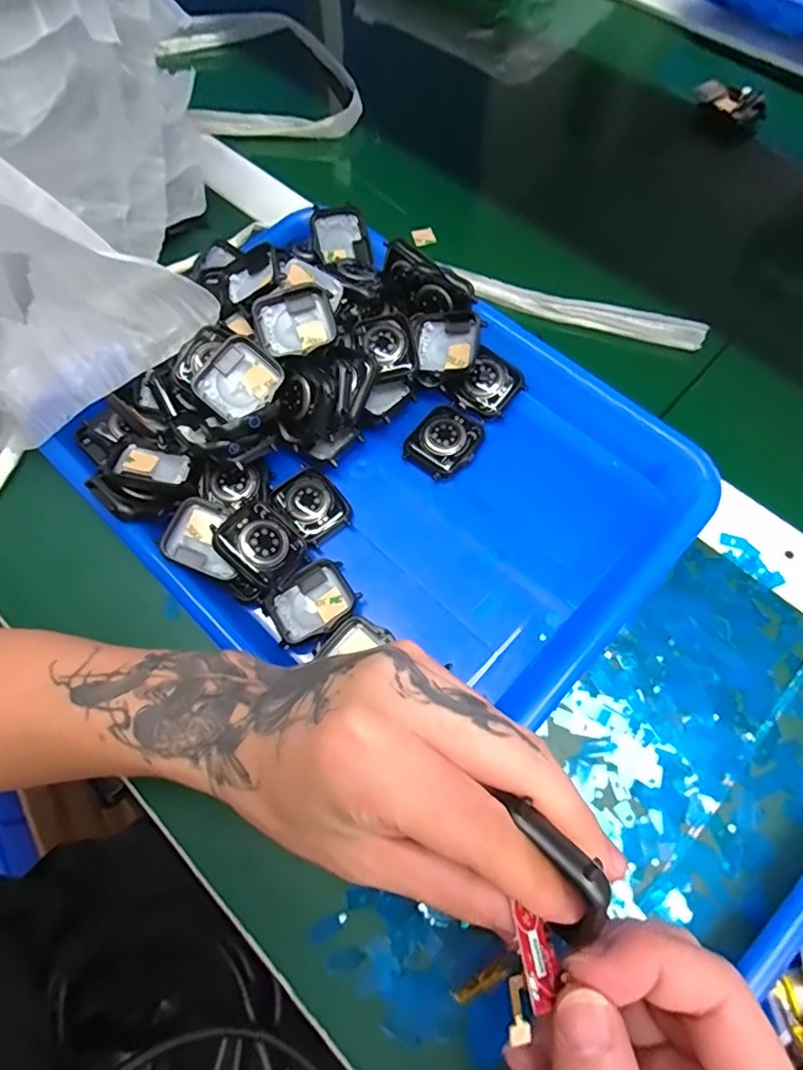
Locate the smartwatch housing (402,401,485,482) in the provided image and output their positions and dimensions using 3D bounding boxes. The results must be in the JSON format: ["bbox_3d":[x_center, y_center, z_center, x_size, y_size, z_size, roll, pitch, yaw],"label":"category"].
[{"bbox_3d":[0.026,-0.057,0.326,0.038,0.013,0.045,38,74,15],"label":"smartwatch housing"}]

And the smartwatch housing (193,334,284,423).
[{"bbox_3d":[-0.089,-0.085,0.298,0.036,0.007,0.043,38,83,-14],"label":"smartwatch housing"}]

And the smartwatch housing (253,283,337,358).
[{"bbox_3d":[-0.060,-0.120,0.307,0.043,0.010,0.039,-19,92,-7],"label":"smartwatch housing"}]

